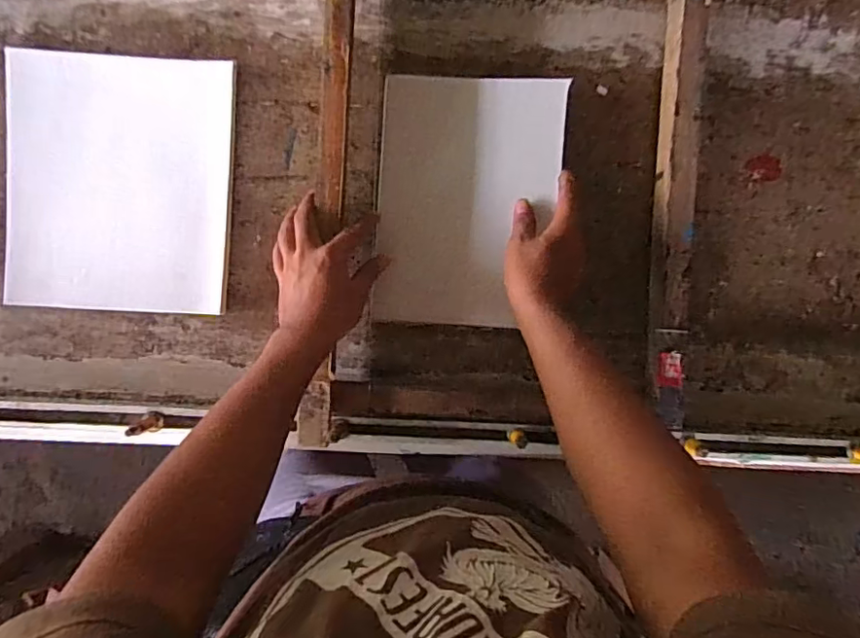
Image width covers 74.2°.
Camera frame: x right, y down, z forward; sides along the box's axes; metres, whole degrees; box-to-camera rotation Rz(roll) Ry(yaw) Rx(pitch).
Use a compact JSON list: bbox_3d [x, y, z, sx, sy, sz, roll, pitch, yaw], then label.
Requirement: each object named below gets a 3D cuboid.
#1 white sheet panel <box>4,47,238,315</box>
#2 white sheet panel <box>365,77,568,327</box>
[{"bbox_3d":[-0.334,-0.143,0.611,0.231,0.014,0.264,3,94,-7],"label":"white sheet panel"},{"bbox_3d":[0.040,-0.126,0.621,0.190,0.033,0.264,4,93,-2],"label":"white sheet panel"}]

